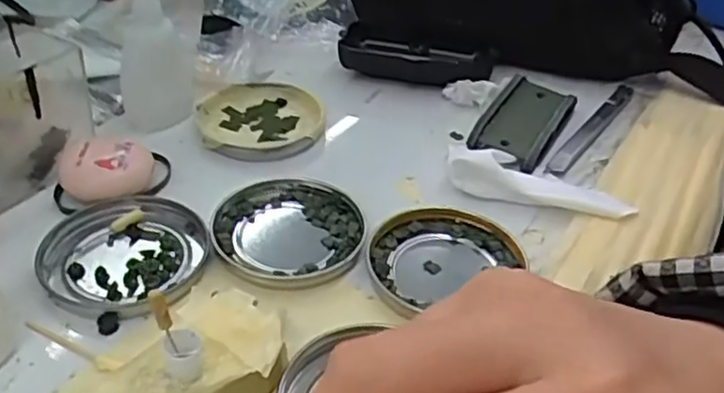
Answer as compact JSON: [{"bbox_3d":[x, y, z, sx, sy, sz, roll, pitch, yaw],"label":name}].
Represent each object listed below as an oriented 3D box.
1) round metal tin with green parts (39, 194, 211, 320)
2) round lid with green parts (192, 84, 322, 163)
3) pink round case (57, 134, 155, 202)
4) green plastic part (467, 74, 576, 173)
[{"bbox_3d":[-0.117,0.028,0.345,0.076,0.010,0.075,-2,38,-6],"label":"round metal tin with green parts"},{"bbox_3d":[-0.066,-0.051,0.449,0.077,0.011,0.069,-14,41,-20],"label":"round lid with green parts"},{"bbox_3d":[-0.140,-0.016,0.386,0.049,0.024,0.043,-8,39,-13],"label":"pink round case"},{"bbox_3d":[0.106,-0.049,0.452,0.047,0.020,0.087,19,40,20],"label":"green plastic part"}]

